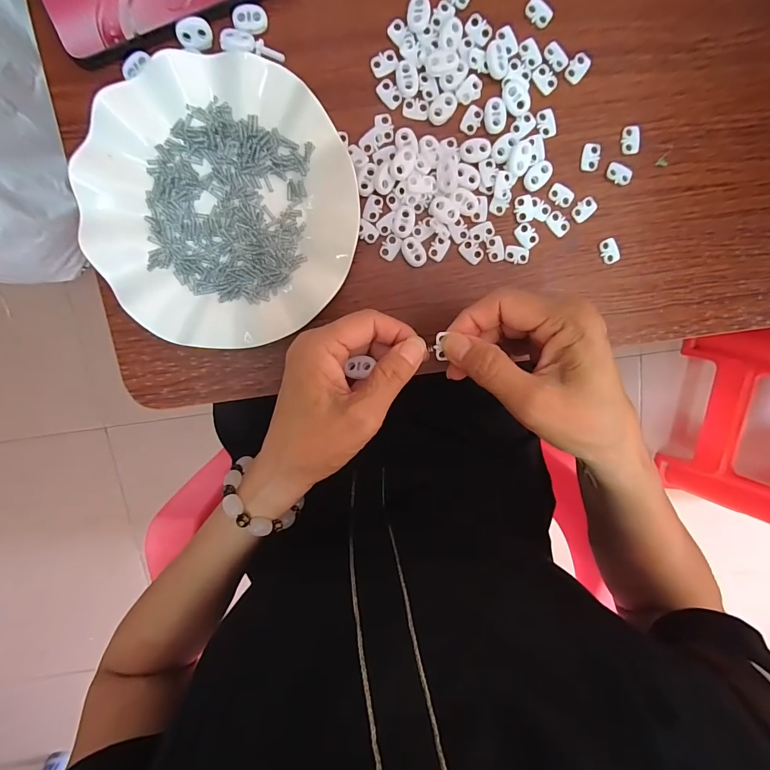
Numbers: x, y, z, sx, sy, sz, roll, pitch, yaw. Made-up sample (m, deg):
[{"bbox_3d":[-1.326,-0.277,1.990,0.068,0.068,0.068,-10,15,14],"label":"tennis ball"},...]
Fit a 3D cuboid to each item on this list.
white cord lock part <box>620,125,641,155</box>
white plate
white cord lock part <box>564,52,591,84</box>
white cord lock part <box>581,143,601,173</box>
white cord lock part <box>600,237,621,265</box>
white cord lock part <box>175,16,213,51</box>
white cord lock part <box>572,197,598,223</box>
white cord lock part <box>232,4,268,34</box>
[{"bbox_3d":[0.183,-0.182,0.285,0.013,0.005,0.019,-9,99,-4],"label":"white cord lock part"},{"bbox_3d":[-0.113,-0.122,0.270,0.180,0.027,0.182,-1,98,-5],"label":"white plate"},{"bbox_3d":[0.139,-0.228,0.275,0.013,0.004,0.018,33,94,-9],"label":"white cord lock part"},{"bbox_3d":[0.154,-0.170,0.286,0.012,0.004,0.019,2,98,-5],"label":"white cord lock part"},{"bbox_3d":[0.175,-0.104,0.298,0.013,0.004,0.019,-22,99,-2],"label":"white cord lock part"},{"bbox_3d":[-0.128,-0.236,0.257,0.022,0.007,0.016,-18,99,-2],"label":"white cord lock part"},{"bbox_3d":[0.153,-0.134,0.291,0.019,0.004,0.012,-41,99,1],"label":"white cord lock part"},{"bbox_3d":[-0.091,-0.247,0.259,0.022,0.004,0.016,-9,99,-4],"label":"white cord lock part"}]

